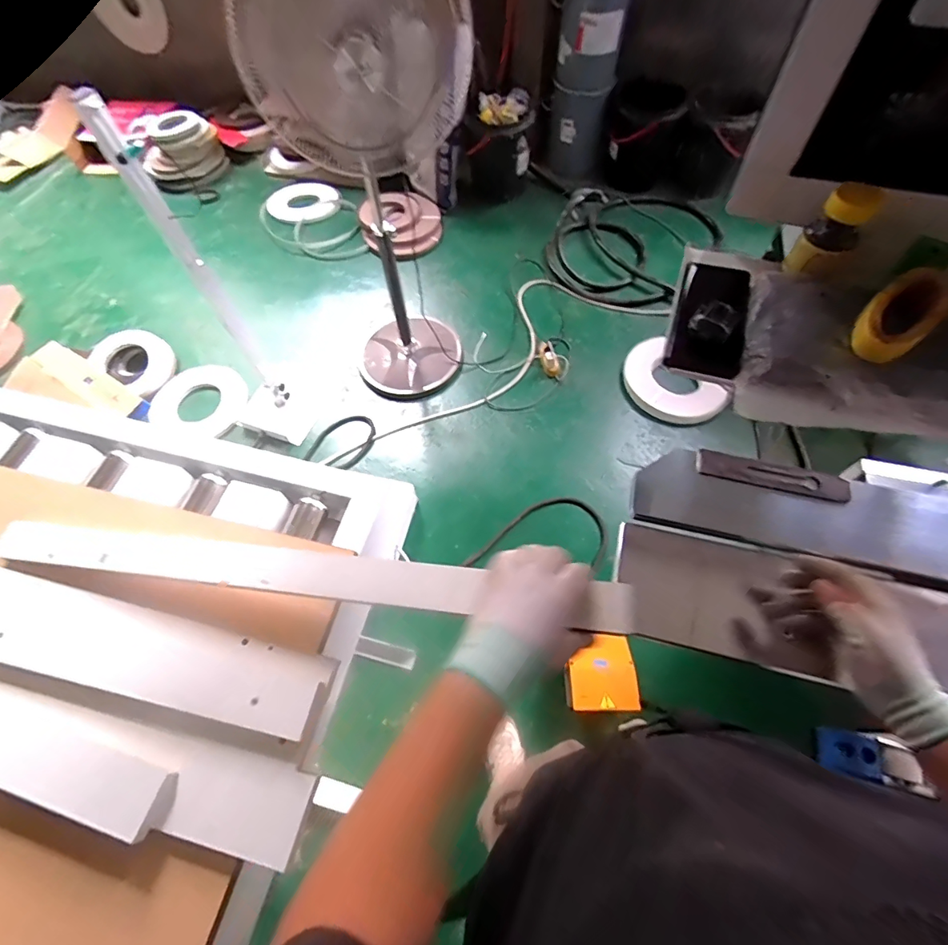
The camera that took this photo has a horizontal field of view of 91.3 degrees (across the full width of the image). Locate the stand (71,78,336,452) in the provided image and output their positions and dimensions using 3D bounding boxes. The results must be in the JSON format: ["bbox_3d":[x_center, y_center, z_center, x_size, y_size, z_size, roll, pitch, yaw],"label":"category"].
[{"bbox_3d":[-0.751,-0.471,1.391,0.243,1.045,0.297,28,69,15],"label":"stand"}]

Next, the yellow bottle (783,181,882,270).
[{"bbox_3d":[0.404,-0.270,0.525,0.051,0.100,0.041,33,68,18],"label":"yellow bottle"}]

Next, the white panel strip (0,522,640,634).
[{"bbox_3d":[-0.229,0.108,0.531,0.786,0.017,0.048,4,64,12],"label":"white panel strip"}]

